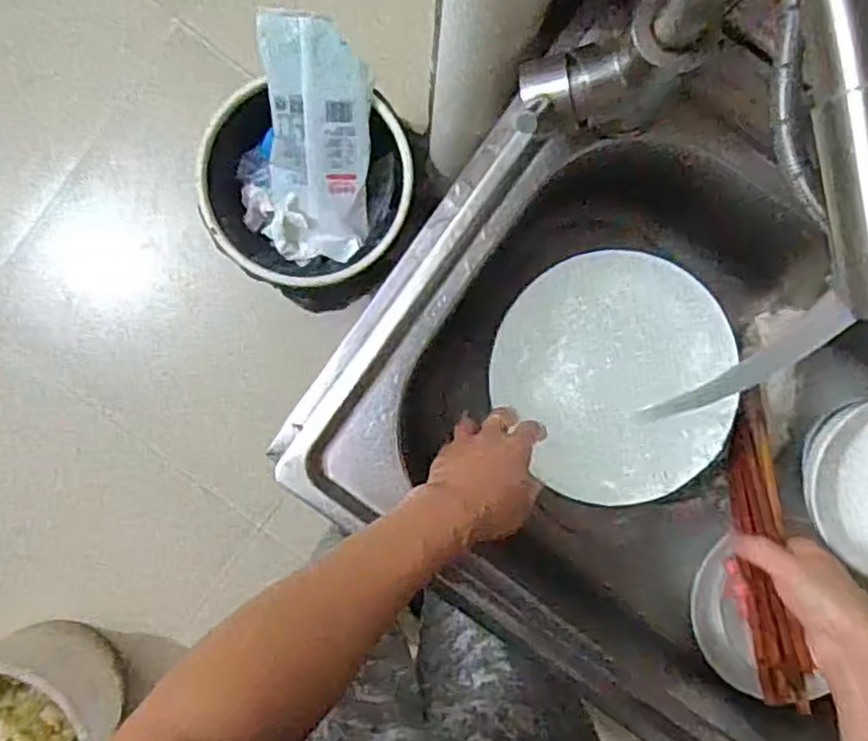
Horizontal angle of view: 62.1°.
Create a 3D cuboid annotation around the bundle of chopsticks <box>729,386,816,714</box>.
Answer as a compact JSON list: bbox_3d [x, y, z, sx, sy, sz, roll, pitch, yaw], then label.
[{"bbox_3d":[0.231,0.113,0.507,0.031,0.036,0.228,21,47,-9],"label":"bundle of chopsticks"}]

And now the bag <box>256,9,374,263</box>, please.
[{"bbox_3d":[-0.143,-0.288,0.912,0.134,0.046,0.303,-9,123,-8],"label":"bag"}]

